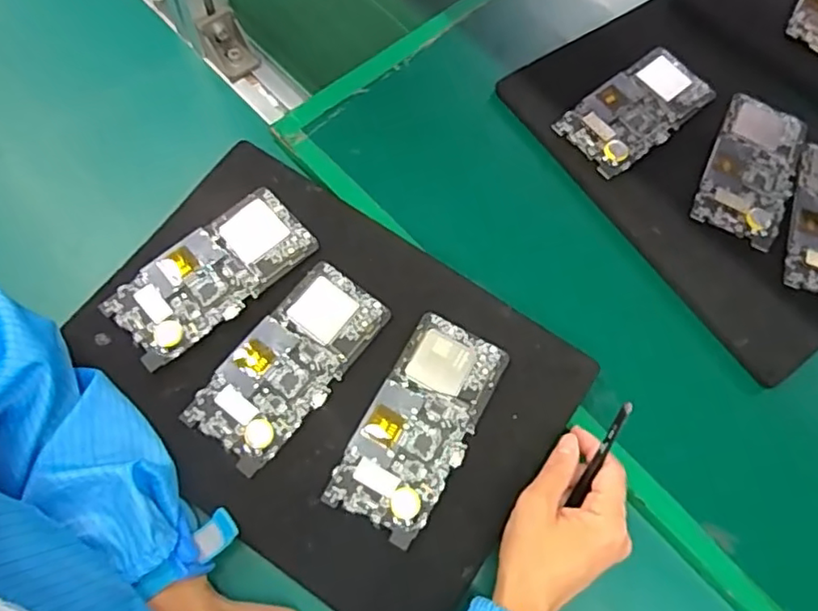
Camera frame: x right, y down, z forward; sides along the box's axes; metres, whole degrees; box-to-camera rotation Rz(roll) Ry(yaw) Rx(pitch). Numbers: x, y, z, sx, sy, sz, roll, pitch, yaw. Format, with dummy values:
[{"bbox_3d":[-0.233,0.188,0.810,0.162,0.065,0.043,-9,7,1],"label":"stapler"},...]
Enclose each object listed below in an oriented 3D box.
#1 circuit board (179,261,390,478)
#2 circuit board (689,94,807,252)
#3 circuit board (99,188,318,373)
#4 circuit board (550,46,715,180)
[{"bbox_3d":[-0.087,0.040,0.451,0.071,0.007,0.153,38,70,9],"label":"circuit board"},{"bbox_3d":[0.302,-0.123,0.540,0.070,0.007,0.152,29,69,6],"label":"circuit board"},{"bbox_3d":[-0.150,-0.025,0.473,0.153,0.013,0.071,-38,72,-17],"label":"circuit board"},{"bbox_3d":[0.205,-0.176,0.553,0.147,0.012,0.072,-38,77,-18],"label":"circuit board"}]

